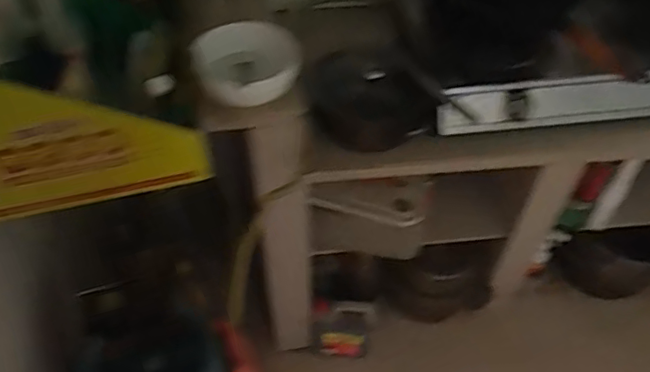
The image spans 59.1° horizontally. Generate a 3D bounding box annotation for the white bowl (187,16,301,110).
[{"bbox_3d":[-0.123,-0.192,0.899,0.156,0.059,0.156,-1,48,1],"label":"white bowl"}]

